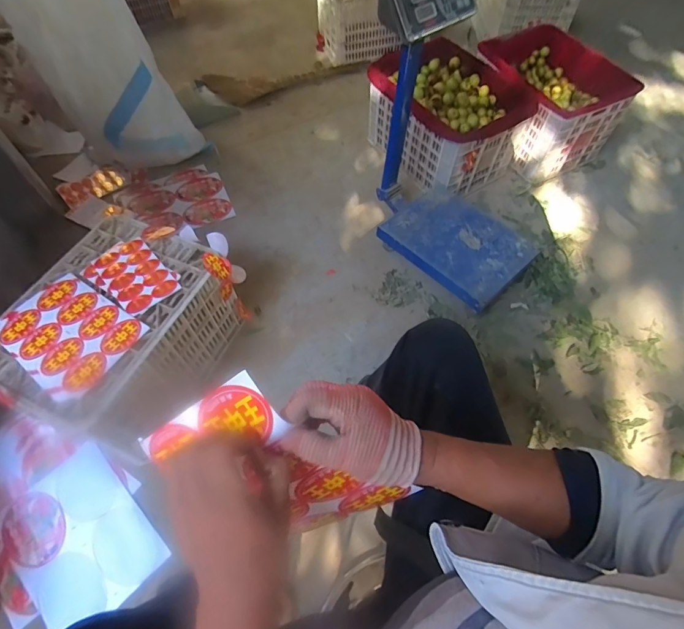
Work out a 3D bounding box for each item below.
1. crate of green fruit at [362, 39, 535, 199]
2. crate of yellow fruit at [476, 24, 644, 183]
[{"bbox_3d":[0.354,-0.699,1.418,0.365,0.271,0.494,-28,64,-17],"label":"crate of green fruit"},{"bbox_3d":[0.722,-0.772,1.459,0.389,0.301,0.445,-25,63,-15],"label":"crate of yellow fruit"}]

